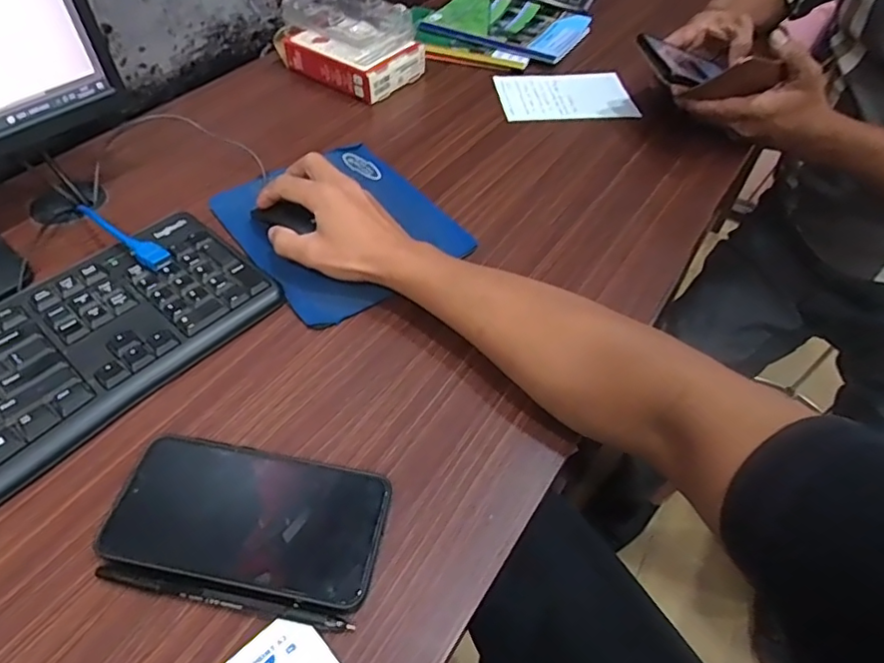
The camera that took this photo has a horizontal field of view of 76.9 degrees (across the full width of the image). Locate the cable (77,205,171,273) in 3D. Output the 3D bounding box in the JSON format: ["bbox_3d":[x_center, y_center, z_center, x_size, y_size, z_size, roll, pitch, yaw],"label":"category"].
[{"bbox_3d":[-0.266,-0.081,0.465,0.102,0.015,0.019,33,57,20],"label":"cable"}]

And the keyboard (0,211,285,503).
[{"bbox_3d":[-0.318,0.050,0.376,0.419,0.017,0.152,-36,63,-28],"label":"keyboard"}]

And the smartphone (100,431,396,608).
[{"bbox_3d":[-0.116,0.112,0.337,0.159,0.014,0.076,11,52,4],"label":"smartphone"}]

